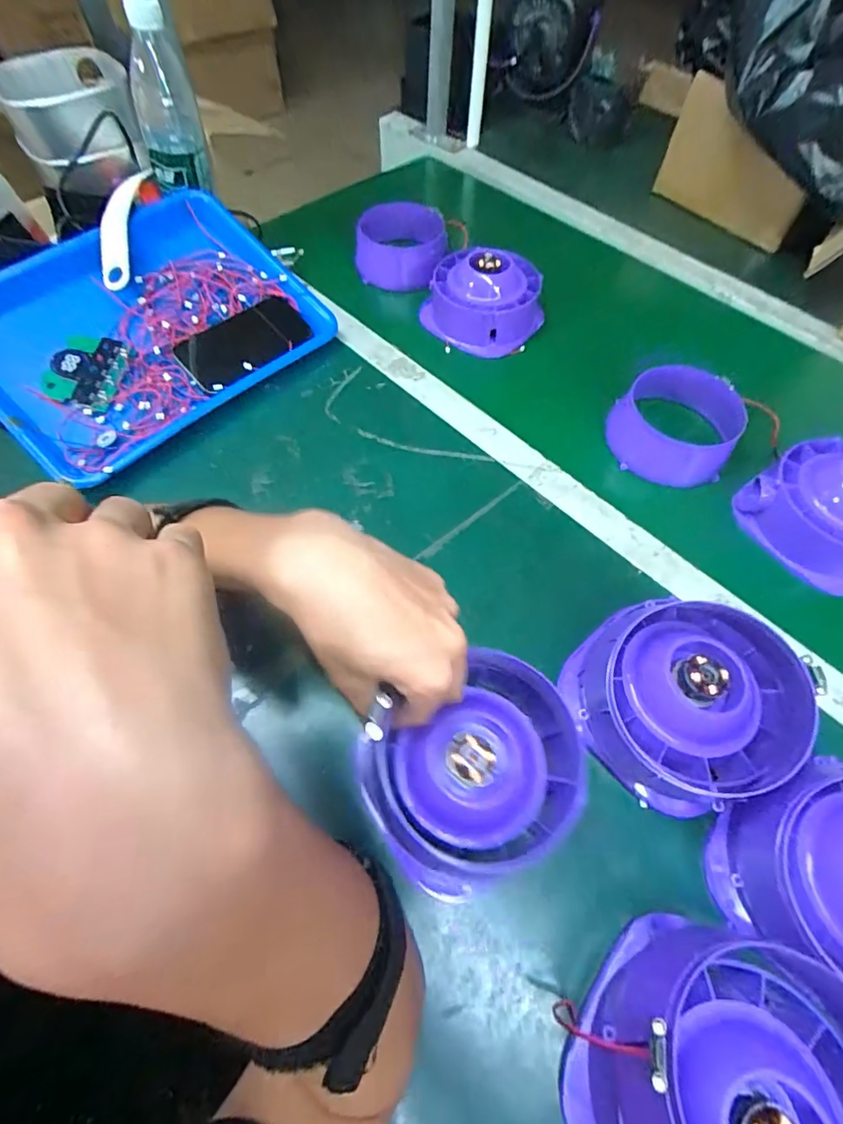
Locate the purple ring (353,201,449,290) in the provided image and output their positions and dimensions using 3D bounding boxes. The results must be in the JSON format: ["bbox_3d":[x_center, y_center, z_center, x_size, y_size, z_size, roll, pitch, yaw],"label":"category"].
[{"bbox_3d":[-0.025,-0.427,0.658,0.114,0.070,0.093,5,61,2],"label":"purple ring"}]

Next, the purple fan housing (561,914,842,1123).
[{"bbox_3d":[0.163,0.276,0.247,0.144,0.061,0.150,39,67,19],"label":"purple fan housing"}]

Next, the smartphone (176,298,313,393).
[{"bbox_3d":[-0.193,-0.241,0.534,0.142,0.015,0.082,-38,76,-16],"label":"smartphone"}]

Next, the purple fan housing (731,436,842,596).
[{"bbox_3d":[0.386,-0.049,0.450,0.102,0.082,0.128,-29,65,-16],"label":"purple fan housing"}]

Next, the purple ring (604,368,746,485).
[{"bbox_3d":[0.261,-0.143,0.506,0.118,0.054,0.115,0,61,-1],"label":"purple ring"}]

